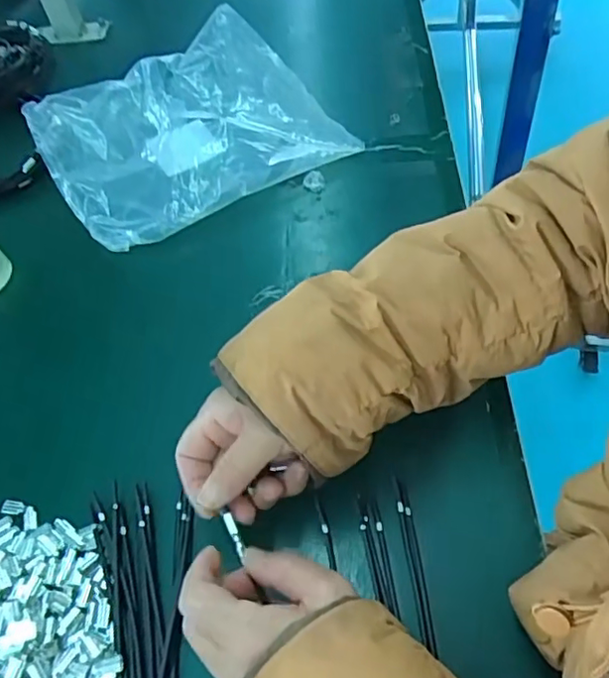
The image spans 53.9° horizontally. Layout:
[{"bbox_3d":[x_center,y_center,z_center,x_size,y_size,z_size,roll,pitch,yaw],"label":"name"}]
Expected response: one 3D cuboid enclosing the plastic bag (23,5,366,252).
[{"bbox_3d":[-0.123,-0.217,0.593,0.264,0.044,0.230,-28,58,-11],"label":"plastic bag"}]

